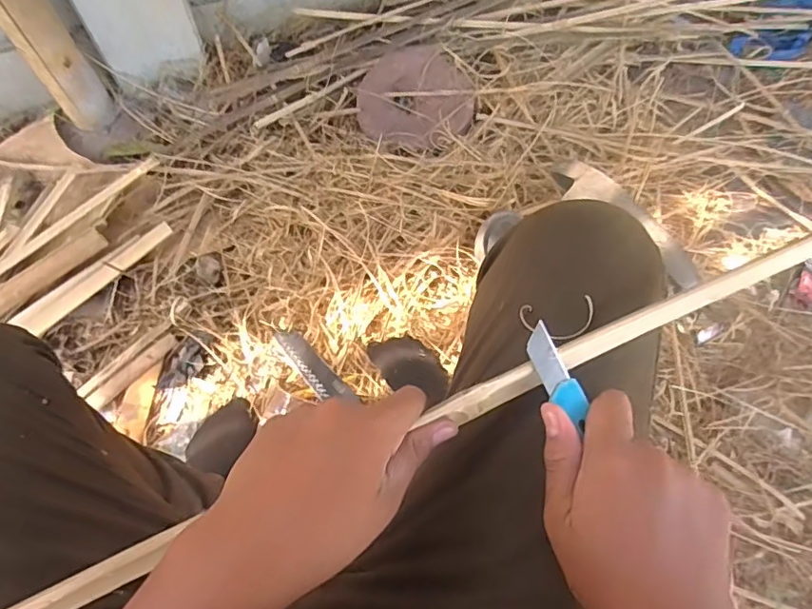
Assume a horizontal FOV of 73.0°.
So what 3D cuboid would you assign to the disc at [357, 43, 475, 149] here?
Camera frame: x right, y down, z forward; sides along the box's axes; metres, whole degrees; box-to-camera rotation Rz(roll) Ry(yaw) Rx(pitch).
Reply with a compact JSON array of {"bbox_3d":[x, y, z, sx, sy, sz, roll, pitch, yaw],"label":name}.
[{"bbox_3d":[0.021,-0.376,0.992,0.216,0.027,0.213,-4,73,12],"label":"disc"}]

